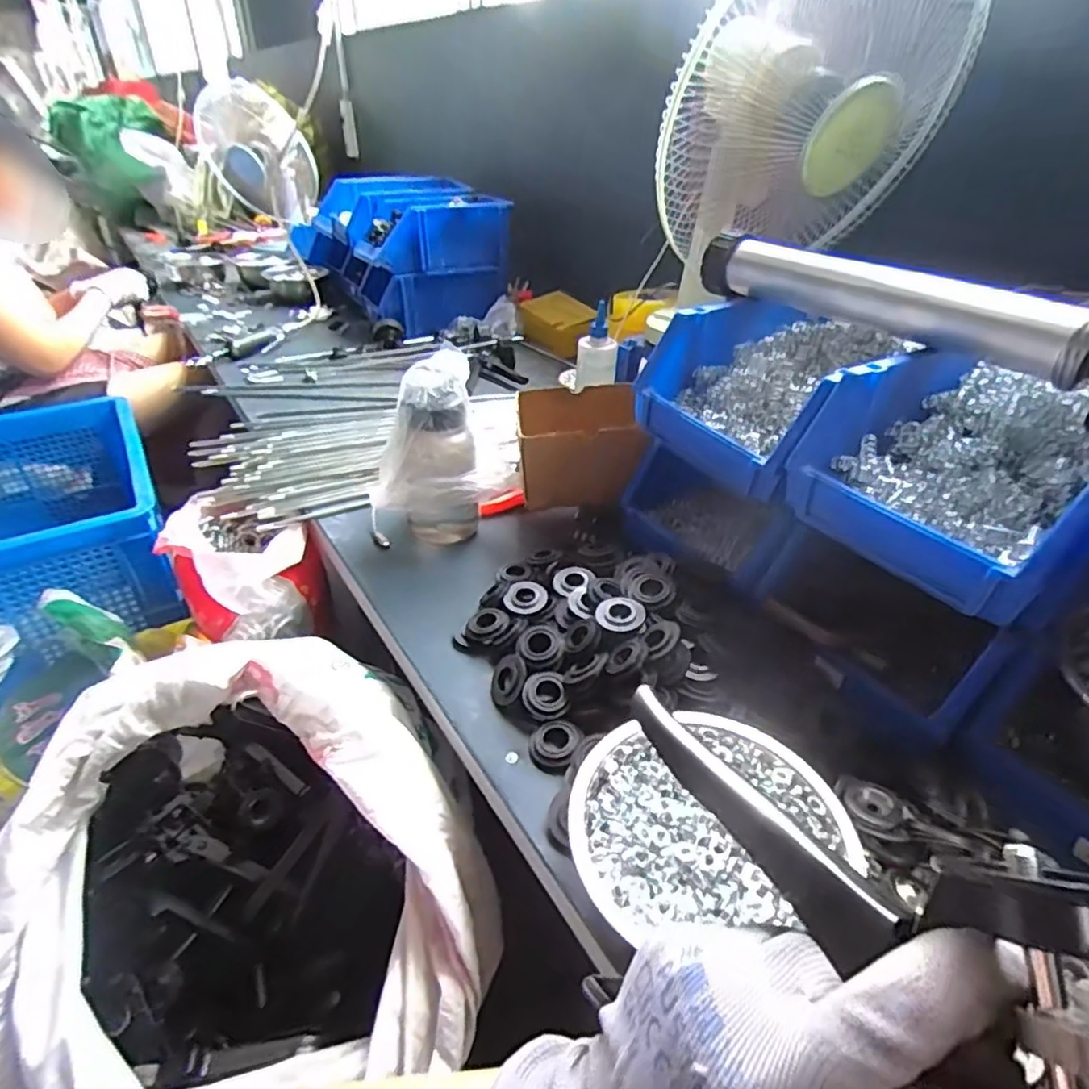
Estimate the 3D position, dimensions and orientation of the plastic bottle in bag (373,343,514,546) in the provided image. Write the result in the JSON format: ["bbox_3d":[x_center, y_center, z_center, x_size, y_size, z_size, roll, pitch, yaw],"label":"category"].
[{"bbox_3d":[-0.134,-0.101,0.753,0.132,0.216,0.111,-19,40,-28],"label":"plastic bottle in bag"}]

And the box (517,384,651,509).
[{"bbox_3d":[0.038,-0.118,0.824,0.150,0.129,0.143,-2,35,-6],"label":"box"}]

